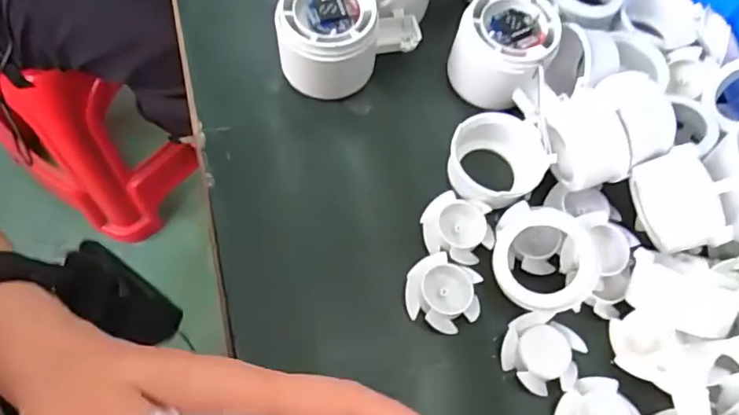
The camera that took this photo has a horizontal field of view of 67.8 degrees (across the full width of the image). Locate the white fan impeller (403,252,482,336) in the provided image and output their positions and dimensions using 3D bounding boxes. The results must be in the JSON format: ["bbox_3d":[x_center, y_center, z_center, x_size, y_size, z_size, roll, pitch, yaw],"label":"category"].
[{"bbox_3d":[0.039,0.047,0.294,0.039,0.018,0.037,33,68,10],"label":"white fan impeller"}]

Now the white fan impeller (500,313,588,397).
[{"bbox_3d":[0.090,0.076,0.288,0.040,0.009,0.038,2,66,-4],"label":"white fan impeller"}]

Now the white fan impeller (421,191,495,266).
[{"bbox_3d":[0.049,0.013,0.312,0.039,0.018,0.037,2,66,-4],"label":"white fan impeller"}]

